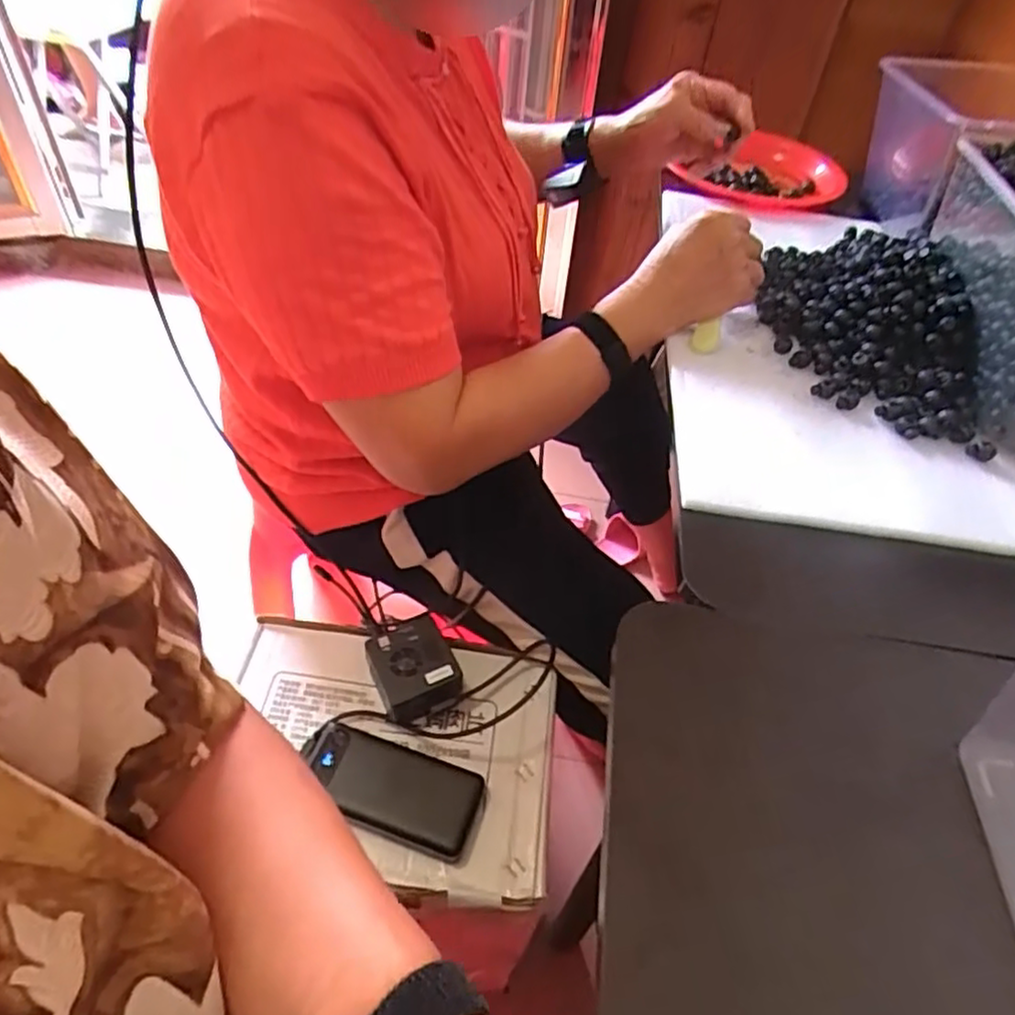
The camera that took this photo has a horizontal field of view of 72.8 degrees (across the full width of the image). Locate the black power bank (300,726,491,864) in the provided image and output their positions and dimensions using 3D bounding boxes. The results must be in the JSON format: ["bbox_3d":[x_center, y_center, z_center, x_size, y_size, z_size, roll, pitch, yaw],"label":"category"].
[{"bbox_3d":[-0.104,0.251,0.615,0.167,0.019,0.075,18,48,11],"label":"black power bank"}]

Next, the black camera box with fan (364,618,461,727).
[{"bbox_3d":[-0.092,0.160,0.676,0.073,0.048,0.078,-17,51,-20],"label":"black camera box with fan"}]

